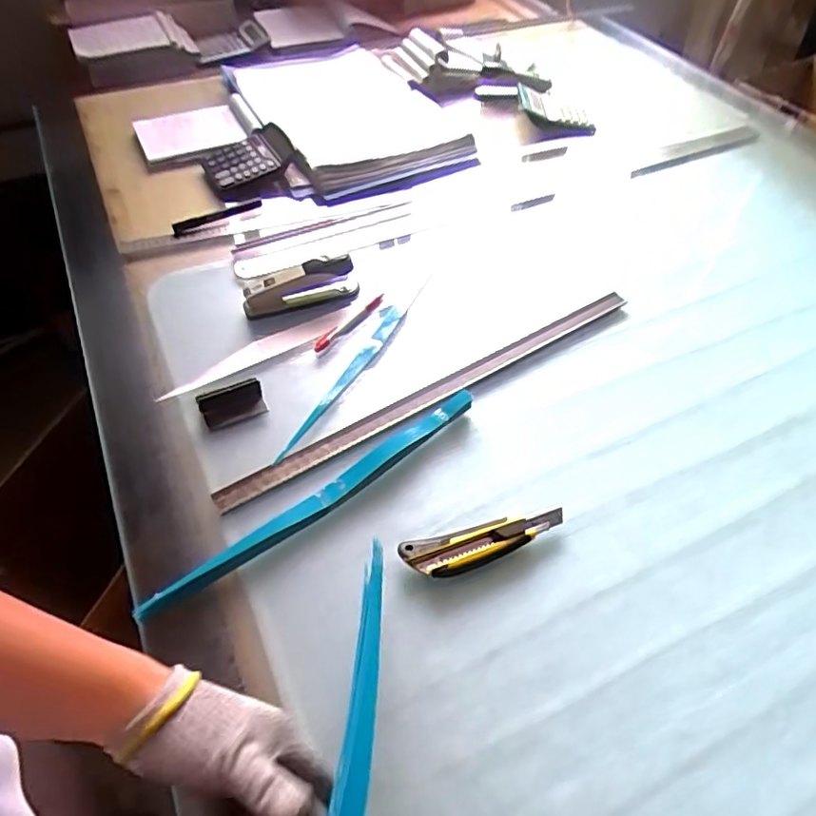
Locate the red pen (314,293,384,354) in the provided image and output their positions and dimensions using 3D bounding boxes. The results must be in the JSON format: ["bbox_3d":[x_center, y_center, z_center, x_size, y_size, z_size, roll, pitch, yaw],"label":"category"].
[{"bbox_3d":[-0.072,-0.106,0.718,0.018,0.010,0.117,35,59,23],"label":"red pen"}]

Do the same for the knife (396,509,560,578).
[{"bbox_3d":[0.075,0.130,0.544,0.160,0.028,0.036,-12,54,-11],"label":"knife"}]

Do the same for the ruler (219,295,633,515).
[{"bbox_3d":[0.046,-0.023,0.665,0.559,0.010,0.024,-27,58,-21],"label":"ruler"}]

